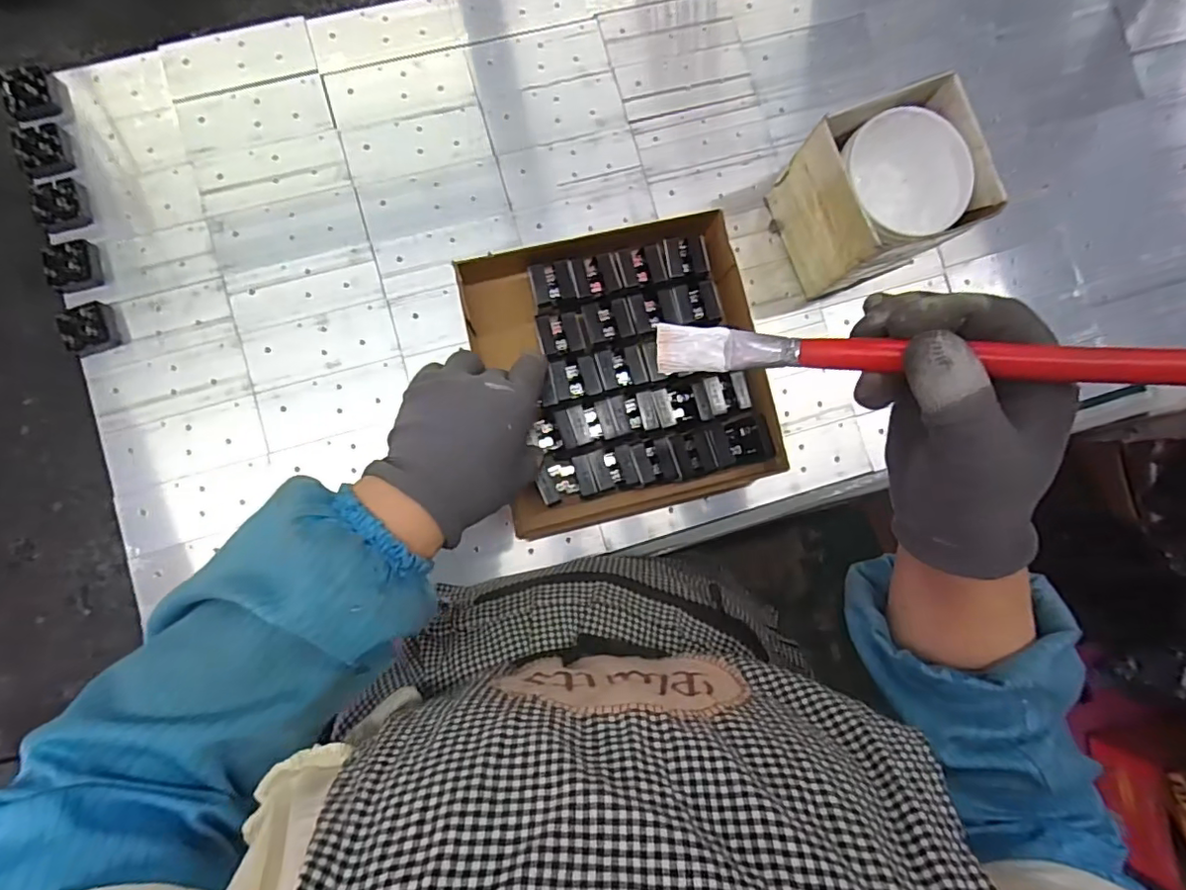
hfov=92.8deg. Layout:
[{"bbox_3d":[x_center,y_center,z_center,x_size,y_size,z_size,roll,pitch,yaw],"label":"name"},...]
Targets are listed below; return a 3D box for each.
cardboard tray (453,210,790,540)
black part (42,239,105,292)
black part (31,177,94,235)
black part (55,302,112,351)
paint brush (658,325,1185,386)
[{"bbox_3d":[0.023,-0.057,0.454,0.212,0.040,0.219,-14,86,-6],"label":"cardboard tray"},{"bbox_3d":[-0.406,-0.140,0.441,0.036,0.012,0.036,-15,86,-6],"label":"black part"},{"bbox_3d":[-0.418,-0.189,0.444,0.031,0.011,0.041,-17,86,-6],"label":"black part"},{"bbox_3d":[-0.394,-0.093,0.439,0.034,0.012,0.033,-12,85,-6],"label":"black part"},{"bbox_3d":[0.162,-0.035,0.226,0.275,0.016,0.019,6,83,21],"label":"paint brush"}]

